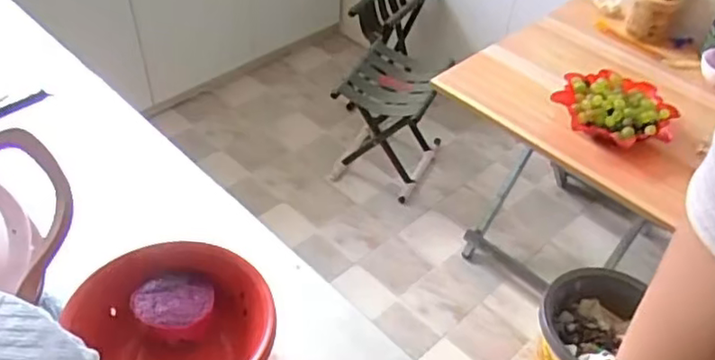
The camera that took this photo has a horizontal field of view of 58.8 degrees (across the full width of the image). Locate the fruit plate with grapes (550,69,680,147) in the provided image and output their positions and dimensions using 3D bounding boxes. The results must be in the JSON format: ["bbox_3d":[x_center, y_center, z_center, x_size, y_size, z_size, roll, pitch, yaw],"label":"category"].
[{"bbox_3d":[0.545,-0.155,1.338,0.237,0.044,0.197,10,44,7],"label":"fruit plate with grapes"}]

